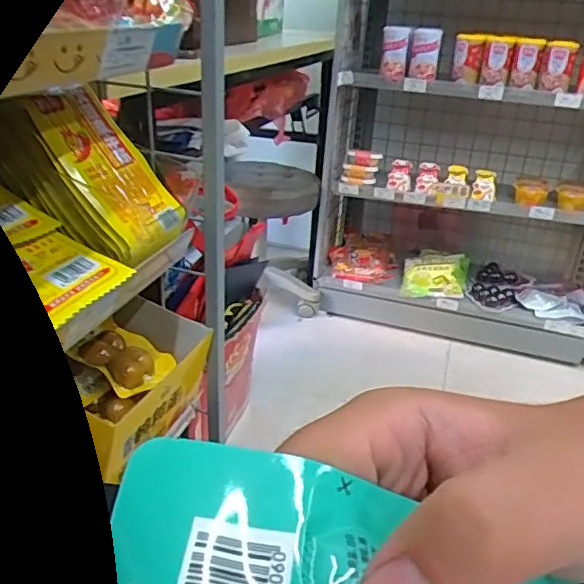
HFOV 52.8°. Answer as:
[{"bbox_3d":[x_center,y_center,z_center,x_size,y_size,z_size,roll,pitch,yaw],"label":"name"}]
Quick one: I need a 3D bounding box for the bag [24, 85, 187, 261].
[{"bbox_3d":[-0.129,-0.084,0.422,0.014,0.123,0.079,-30,15,30],"label":"bag"}]

